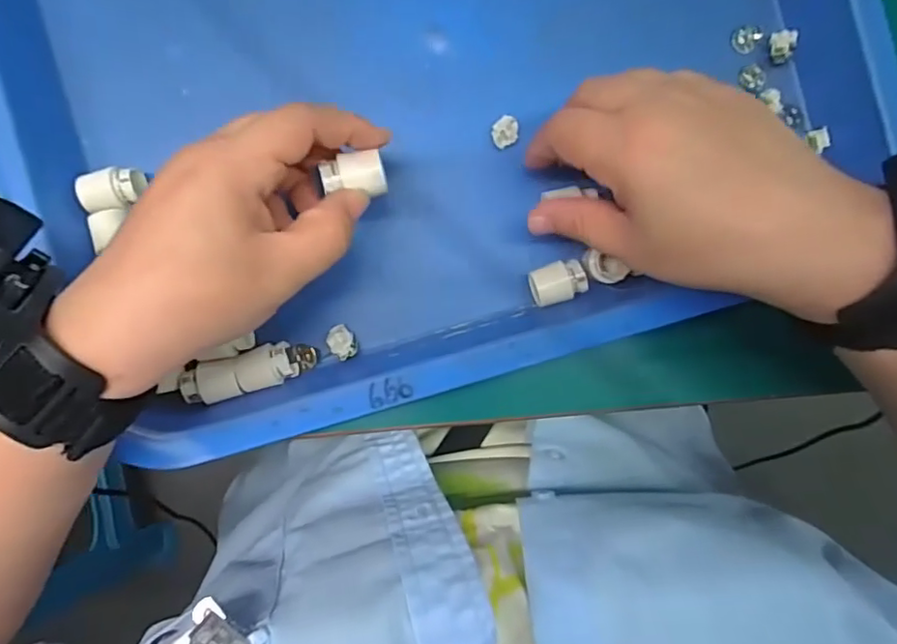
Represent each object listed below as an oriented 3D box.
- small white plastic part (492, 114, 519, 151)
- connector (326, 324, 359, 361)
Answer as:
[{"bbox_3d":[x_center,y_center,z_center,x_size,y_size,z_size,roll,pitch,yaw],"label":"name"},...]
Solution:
[{"bbox_3d":[0.030,-0.099,0.301,0.015,0.005,0.013,-40,93,-4],"label":"small white plastic part"},{"bbox_3d":[-0.055,0.011,0.305,0.013,0.017,0.018,-32,93,-5],"label":"connector"}]

